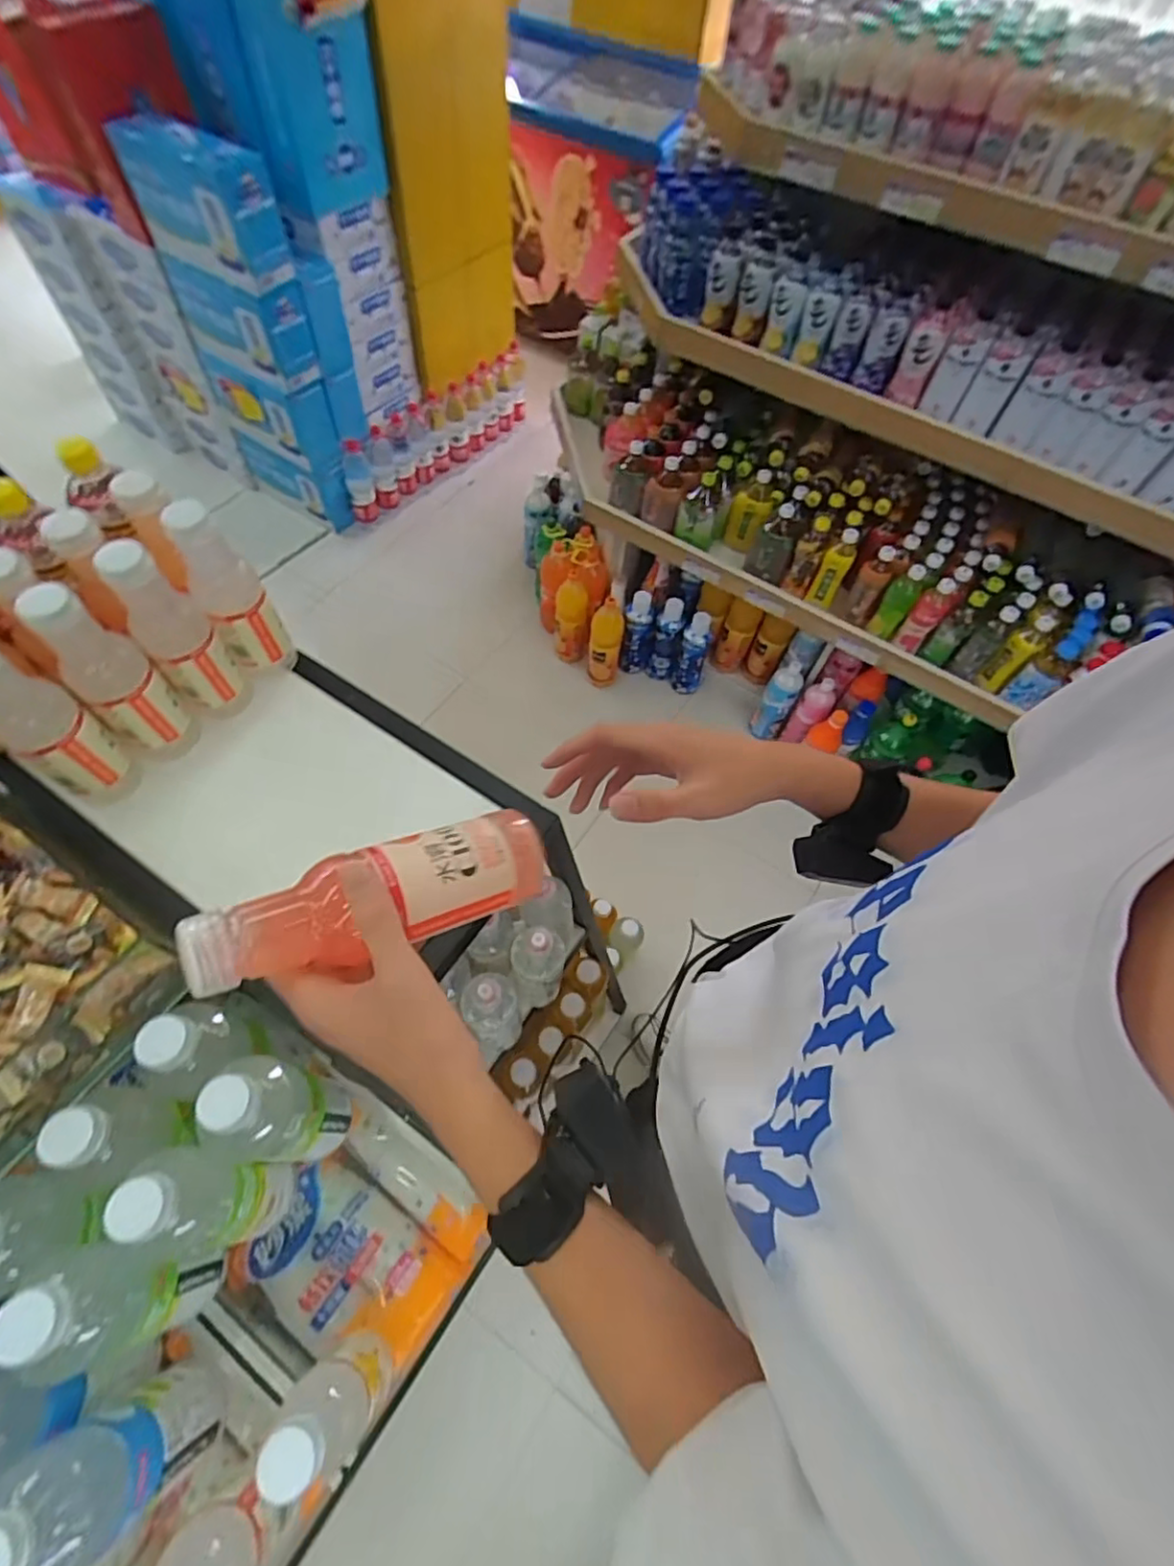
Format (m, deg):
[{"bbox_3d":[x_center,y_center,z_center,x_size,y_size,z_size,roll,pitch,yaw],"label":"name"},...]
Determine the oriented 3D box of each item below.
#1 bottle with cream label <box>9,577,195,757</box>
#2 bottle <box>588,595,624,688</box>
[{"bbox_3d":[-0.435,-0.095,0.596,0.071,0.200,0.055,-39,70,-23],"label":"bottle with cream label"},{"bbox_3d":[0.053,-0.402,1.894,0.094,0.285,0.079,7,60,0],"label":"bottle"}]

